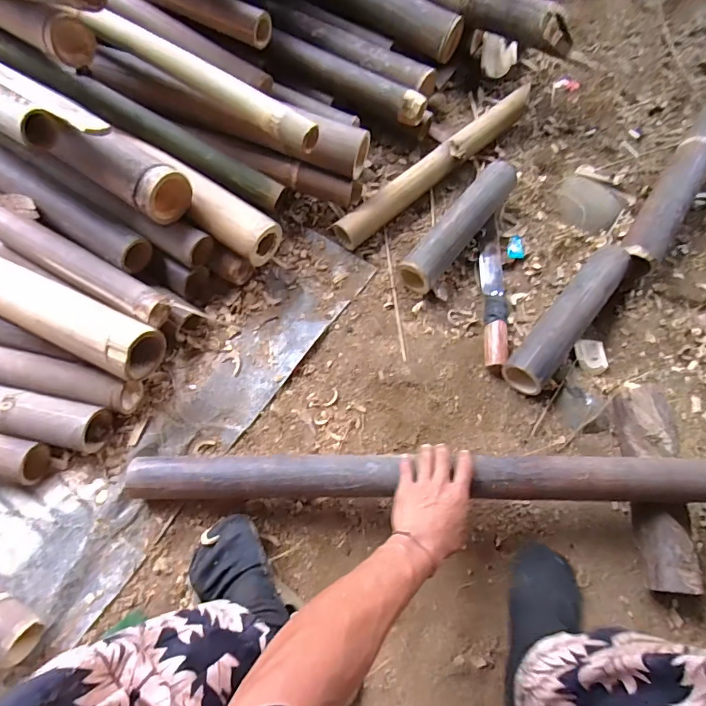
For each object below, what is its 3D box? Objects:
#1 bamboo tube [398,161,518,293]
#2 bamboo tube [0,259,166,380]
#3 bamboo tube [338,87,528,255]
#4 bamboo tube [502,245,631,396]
[{"bbox_3d":[0.194,-0.233,0.814,0.065,0.069,0.304,36,71,15],"label":"bamboo tube"},{"bbox_3d":[-0.563,-0.113,0.700,0.584,0.102,0.085,25,70,8],"label":"bamboo tube"},{"bbox_3d":[0.170,-0.369,0.866,0.510,0.043,0.055,-39,71,-15],"label":"bamboo tube"},{"bbox_3d":[0.354,-0.062,0.736,0.072,0.062,0.303,38,72,15],"label":"bamboo tube"}]

